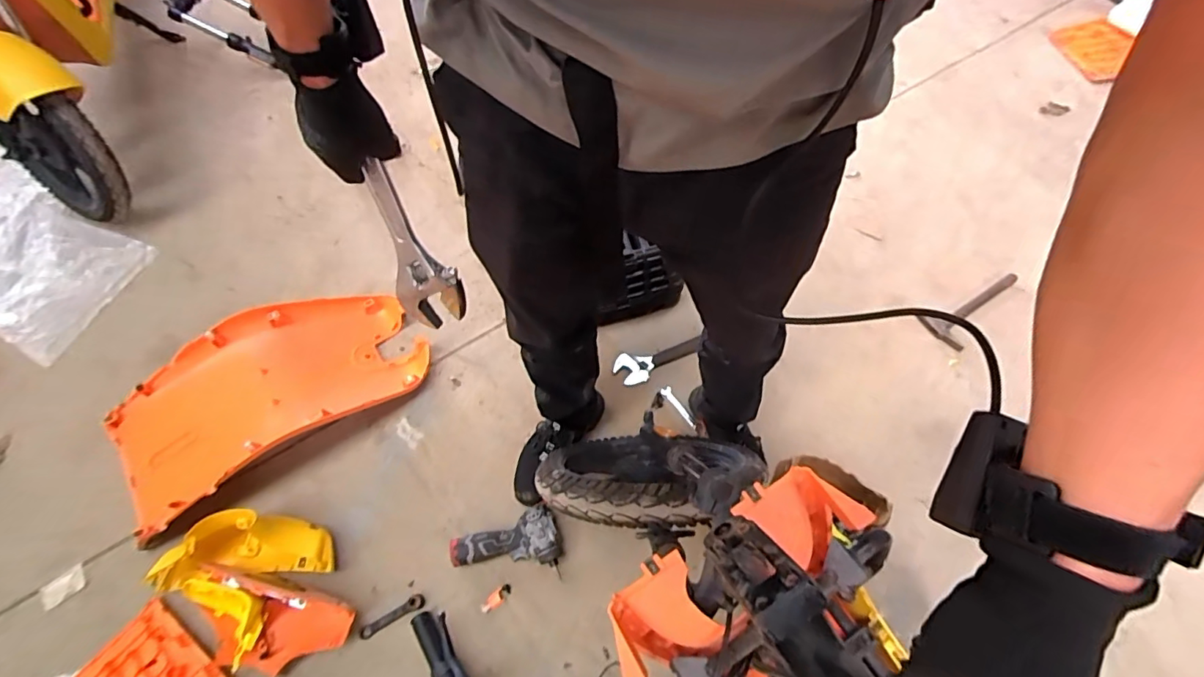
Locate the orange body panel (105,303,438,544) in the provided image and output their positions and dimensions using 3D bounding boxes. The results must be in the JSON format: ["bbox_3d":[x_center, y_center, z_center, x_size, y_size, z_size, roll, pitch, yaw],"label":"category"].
[{"bbox_3d":[-0.712,0.107,1.095,0.628,0.149,0.323,-35,70,-14],"label":"orange body panel"}]

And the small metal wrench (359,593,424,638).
[{"bbox_3d":[-0.391,0.521,0.965,0.122,0.011,0.028,-26,67,-15],"label":"small metal wrench"}]

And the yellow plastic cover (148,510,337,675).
[{"bbox_3d":[-0.667,0.386,0.962,0.299,0.128,0.121,-6,66,-2],"label":"yellow plastic cover"}]

